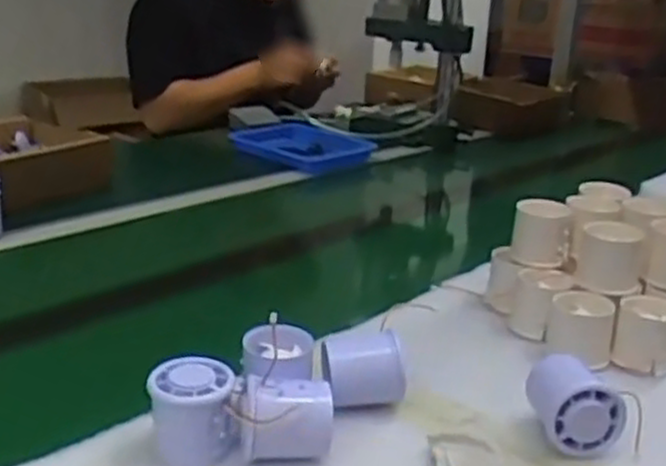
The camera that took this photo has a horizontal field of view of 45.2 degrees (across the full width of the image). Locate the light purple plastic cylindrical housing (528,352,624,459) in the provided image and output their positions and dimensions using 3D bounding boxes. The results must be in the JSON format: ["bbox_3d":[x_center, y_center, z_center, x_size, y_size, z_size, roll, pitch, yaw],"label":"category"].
[{"bbox_3d":[0.176,0.121,0.585,0.054,0.051,0.061,1,20,-4],"label":"light purple plastic cylindrical housing"}]

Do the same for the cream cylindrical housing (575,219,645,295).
[{"bbox_3d":[0.257,0.021,0.740,0.060,0.059,0.062,10,21,19],"label":"cream cylindrical housing"}]

